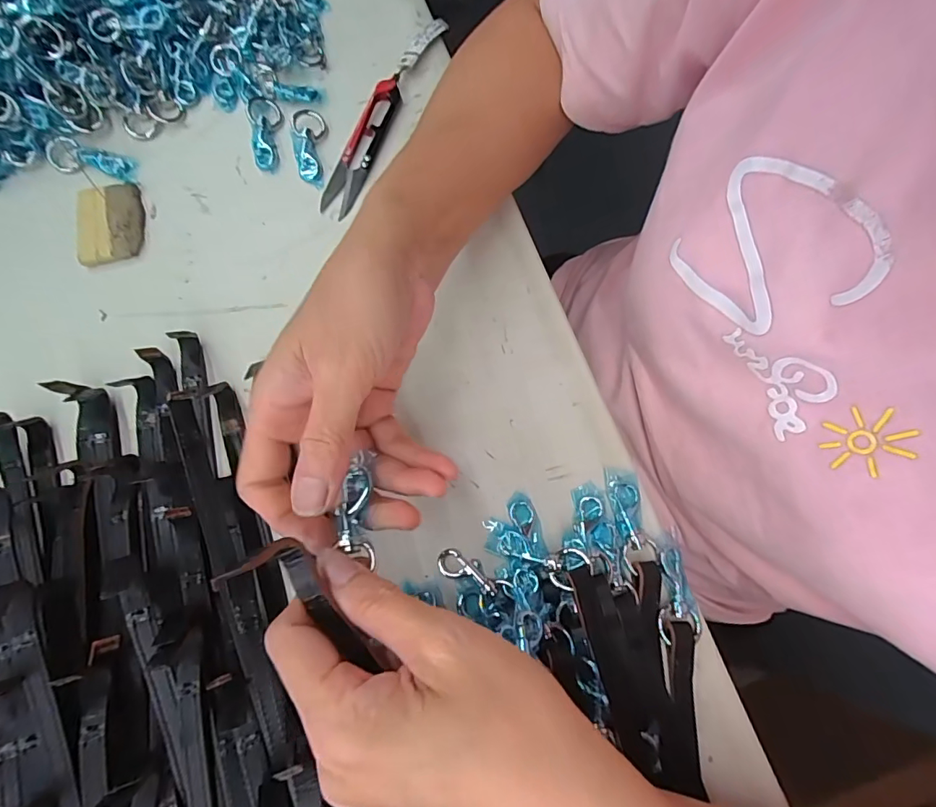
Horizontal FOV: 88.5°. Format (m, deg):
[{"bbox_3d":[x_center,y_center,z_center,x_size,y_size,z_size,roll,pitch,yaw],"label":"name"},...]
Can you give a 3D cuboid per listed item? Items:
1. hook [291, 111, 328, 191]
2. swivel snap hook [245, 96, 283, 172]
[{"bbox_3d":[-0.108,-0.176,0.328,0.022,0.007,0.055,-7,86,-4],"label":"hook"},{"bbox_3d":[-0.138,-0.187,0.331,0.023,0.010,0.055,-10,76,-6],"label":"swivel snap hook"}]

